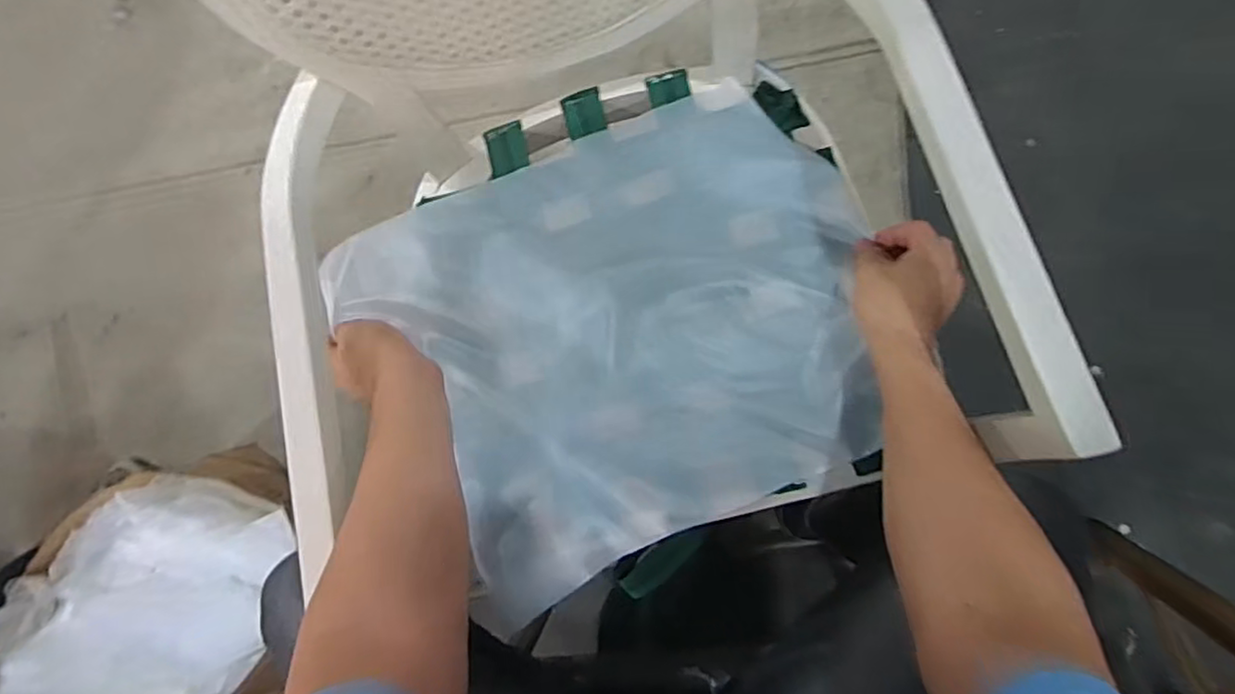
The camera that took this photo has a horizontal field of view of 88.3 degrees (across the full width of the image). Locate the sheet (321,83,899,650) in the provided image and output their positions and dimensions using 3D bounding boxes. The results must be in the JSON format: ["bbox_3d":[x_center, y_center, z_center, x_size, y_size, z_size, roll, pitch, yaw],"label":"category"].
[{"bbox_3d":[0.012,-0.021,0.640,0.471,0.053,0.412,-27,84,5],"label":"sheet"}]

